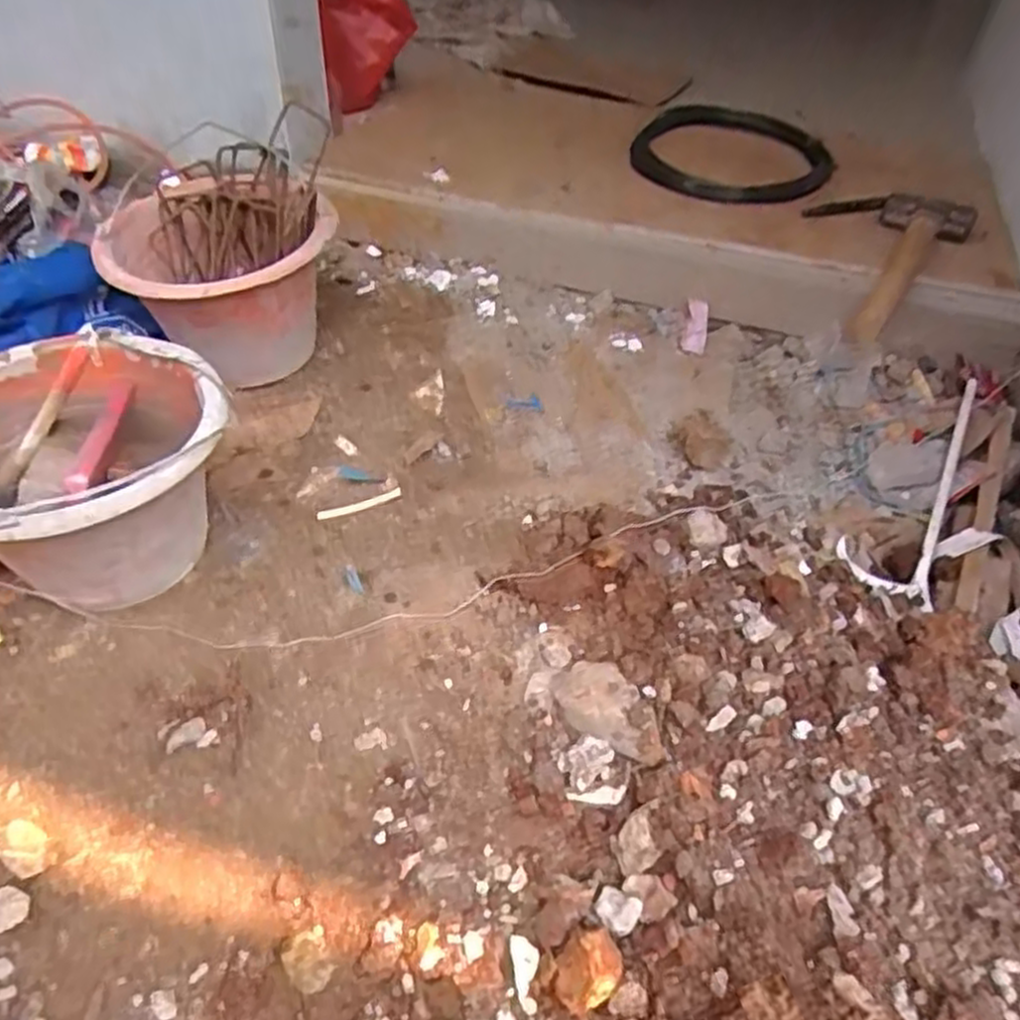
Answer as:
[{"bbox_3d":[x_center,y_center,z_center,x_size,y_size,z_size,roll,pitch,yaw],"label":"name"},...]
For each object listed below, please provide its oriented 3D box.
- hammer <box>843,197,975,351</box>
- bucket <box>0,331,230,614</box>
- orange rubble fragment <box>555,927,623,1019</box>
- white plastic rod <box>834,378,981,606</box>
[{"bbox_3d":[0.500,-0.315,1.010,0.103,0.039,0.240,29,77,25],"label":"hammer"},{"bbox_3d":[-0.370,-0.023,0.704,0.247,0.190,0.232,2,45,-2],"label":"bucket"},{"bbox_3d":[0.049,0.286,0.489,0.046,0.017,0.036,-33,55,-31],"label":"orange rubble fragment"},{"bbox_3d":[0.425,-0.035,0.811,0.094,0.041,0.315,23,52,21],"label":"white plastic rod"}]

